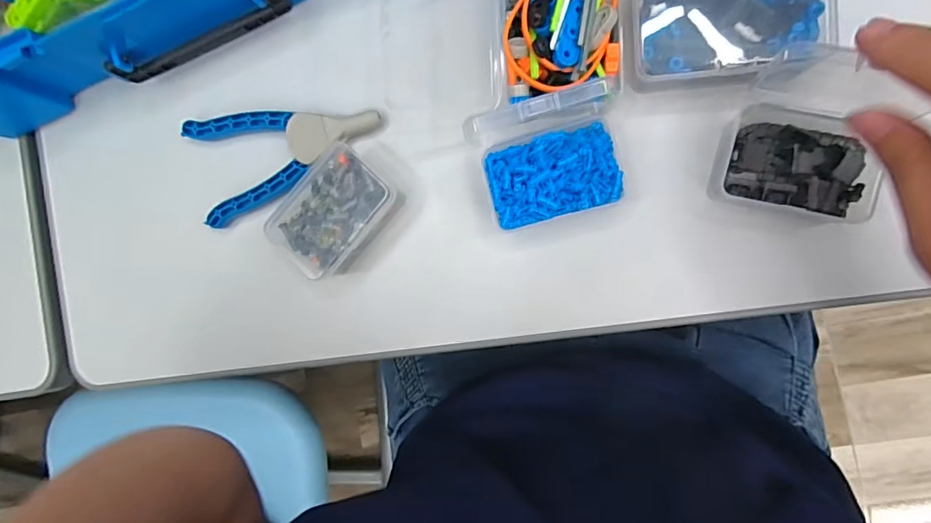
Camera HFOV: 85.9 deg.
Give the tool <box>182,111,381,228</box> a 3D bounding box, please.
[{"bbox_3d":[-0.118,-0.077,0.320,0.125,0.013,0.064,-21,87,9],"label":"tool"}]

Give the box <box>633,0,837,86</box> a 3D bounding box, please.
[{"bbox_3d":[0.140,-0.134,0.270,0.097,0.030,0.063,-2,90,10],"label":"box"}]

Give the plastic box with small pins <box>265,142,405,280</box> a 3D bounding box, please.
[{"bbox_3d":[-0.082,-0.028,0.312,0.053,0.028,0.076,43,97,7],"label":"plastic box with small pins"}]

